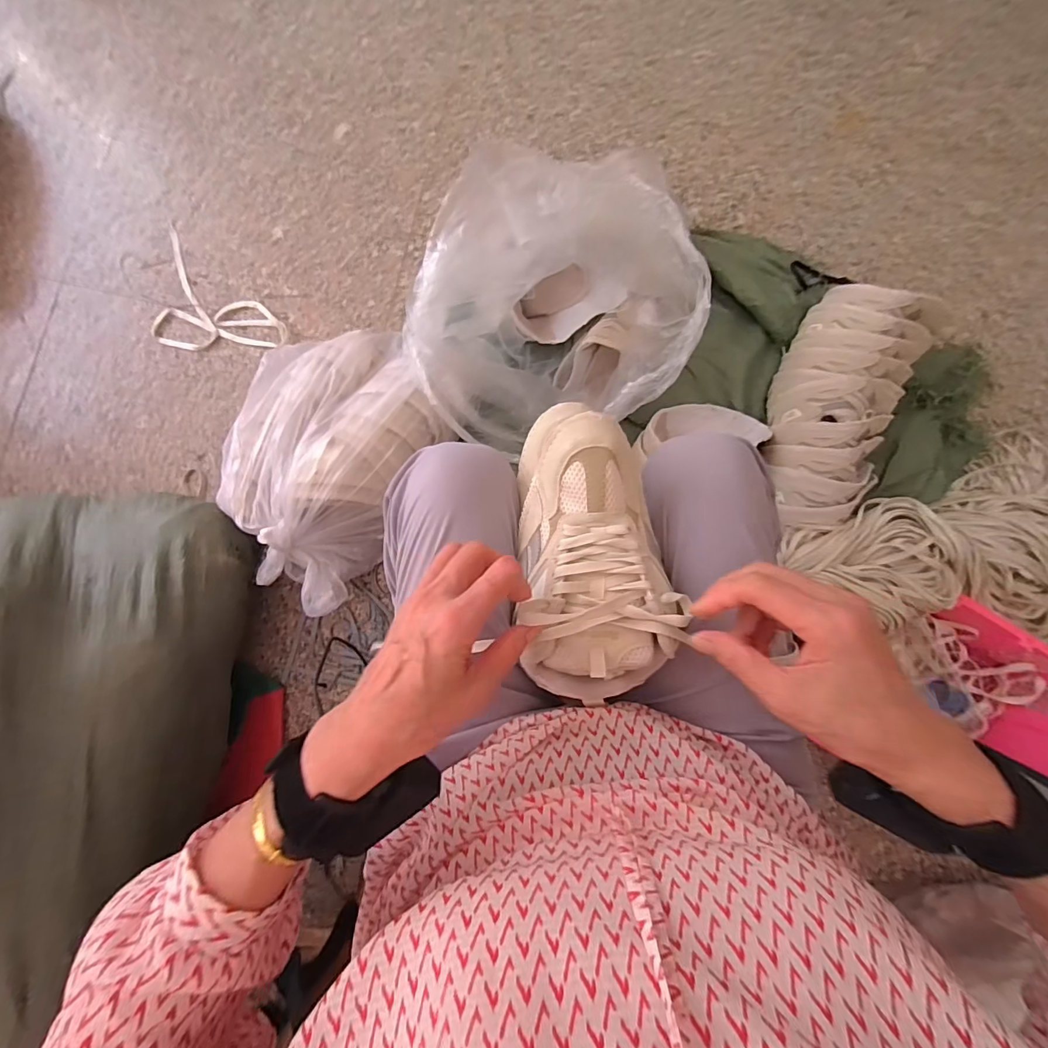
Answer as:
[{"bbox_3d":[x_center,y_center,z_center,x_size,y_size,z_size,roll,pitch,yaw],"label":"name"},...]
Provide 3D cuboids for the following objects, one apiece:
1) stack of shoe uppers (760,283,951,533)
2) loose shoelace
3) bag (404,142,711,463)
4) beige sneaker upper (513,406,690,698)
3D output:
[{"bbox_3d":[0.499,-0.175,0.741,0.195,0.130,0.391,23,86,2],"label":"stack of shoe uppers"},{"bbox_3d":[-0.593,-0.386,0.860,0.306,0.012,0.170,40,88,4],"label":"loose shoelace"},{"bbox_3d":[0.032,-0.276,0.637,0.343,0.255,0.267,-7,85,0],"label":"bag"},{"bbox_3d":[0.049,0.017,0.369,0.107,0.071,0.228,-7,80,1],"label":"beige sneaker upper"}]

